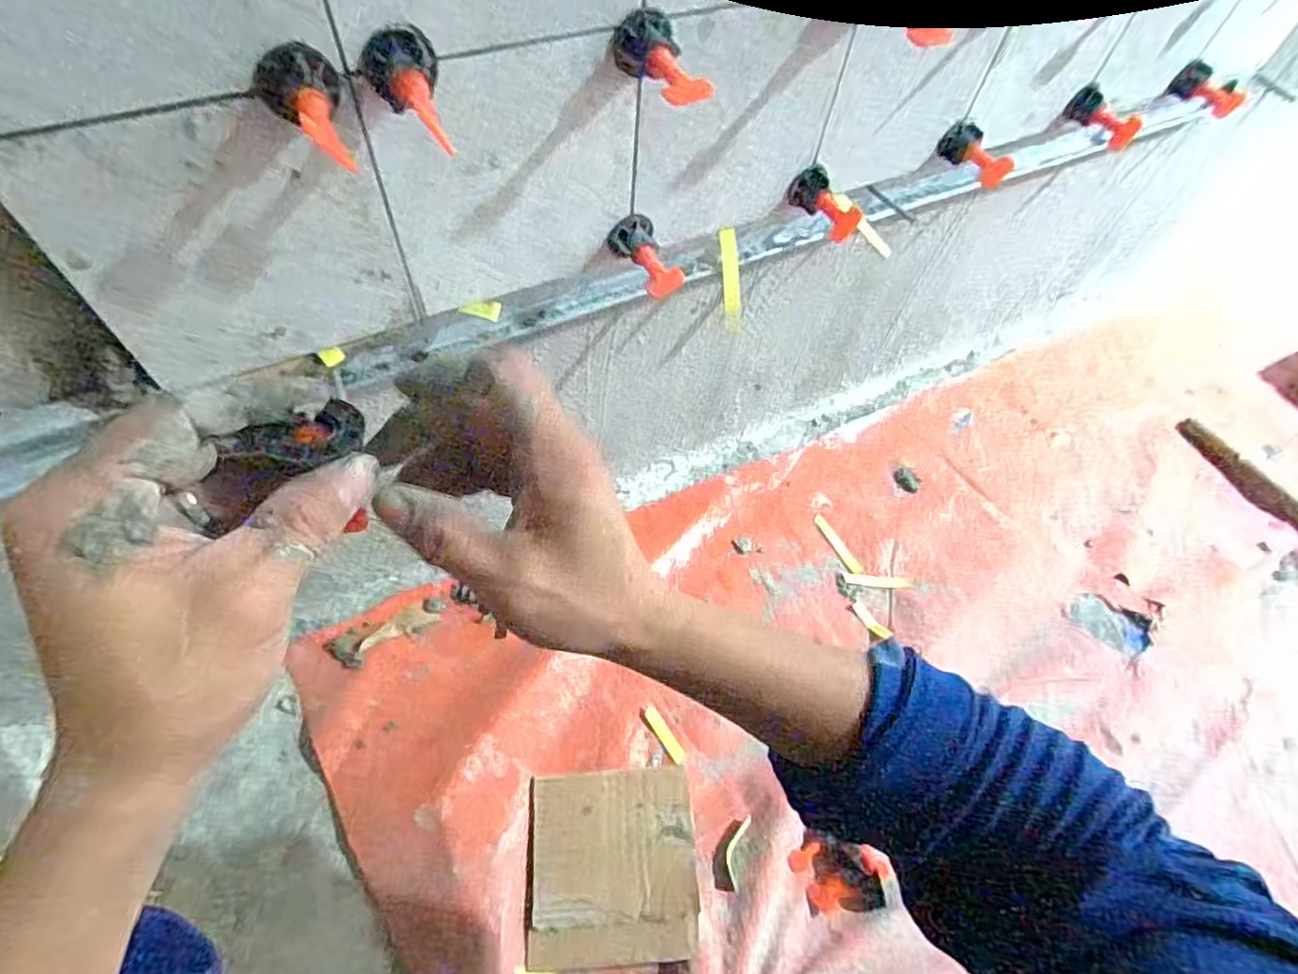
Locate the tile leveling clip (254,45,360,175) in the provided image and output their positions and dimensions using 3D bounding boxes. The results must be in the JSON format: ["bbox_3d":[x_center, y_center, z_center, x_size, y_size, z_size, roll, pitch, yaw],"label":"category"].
[{"bbox_3d":[-0.144,-0.158,0.275,0.033,0.026,0.054,-19,63,-16],"label":"tile leveling clip"}]

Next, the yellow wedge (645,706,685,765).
[{"bbox_3d":[0.016,0.248,0.656,0.015,0.004,0.060,-29,65,-21],"label":"yellow wedge"}]

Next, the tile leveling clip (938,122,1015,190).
[{"bbox_3d":[0.267,-0.273,0.537,0.060,0.029,0.024,33,59,-9],"label":"tile leveling clip"}]

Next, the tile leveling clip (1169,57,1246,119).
[{"bbox_3d":[0.545,-0.388,0.642,0.070,0.033,0.025,32,59,-4],"label":"tile leveling clip"}]

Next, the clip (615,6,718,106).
[{"bbox_3d":[0.006,-0.216,0.336,0.036,0.029,0.058,-16,62,-14],"label":"clip"}]

